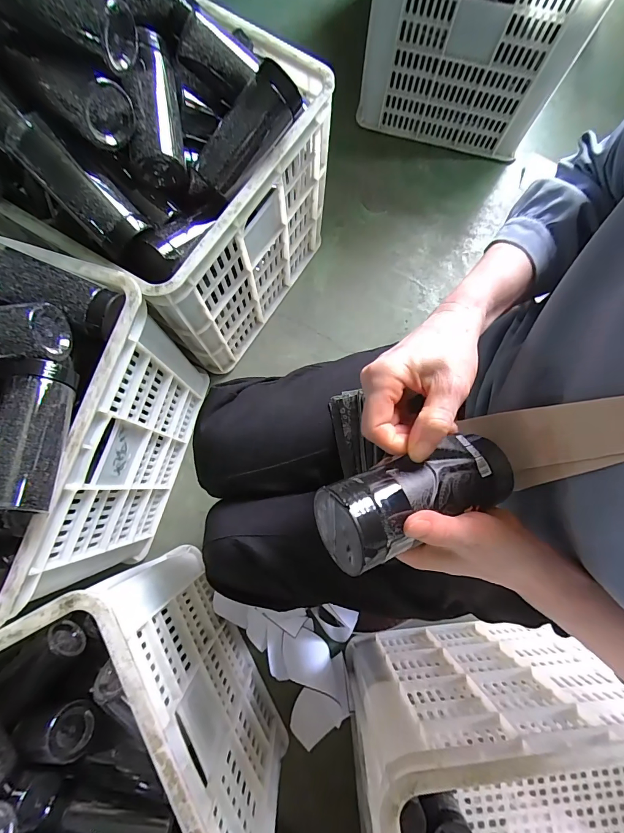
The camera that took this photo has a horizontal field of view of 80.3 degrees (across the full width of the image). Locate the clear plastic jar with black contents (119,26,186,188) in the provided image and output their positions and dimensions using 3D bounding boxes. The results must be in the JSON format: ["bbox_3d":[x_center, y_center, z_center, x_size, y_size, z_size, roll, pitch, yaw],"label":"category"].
[{"bbox_3d":[-0.194,-0.377,0.454,0.061,0.056,0.159,-2,94,-1],"label":"clear plastic jar with black contents"}]

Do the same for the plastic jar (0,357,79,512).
[{"bbox_3d":[-0.296,0.018,0.388,0.064,0.056,0.151,-1,79,-1],"label":"plastic jar"}]

